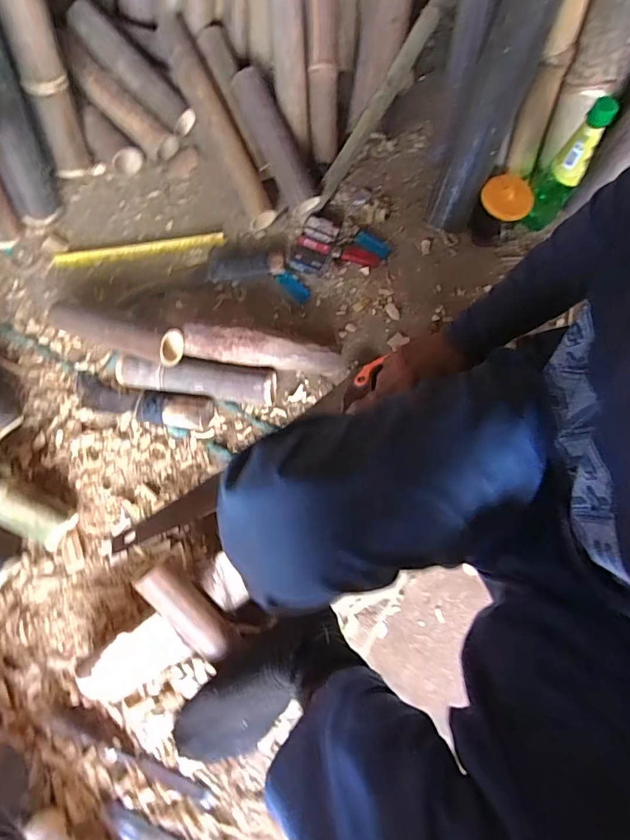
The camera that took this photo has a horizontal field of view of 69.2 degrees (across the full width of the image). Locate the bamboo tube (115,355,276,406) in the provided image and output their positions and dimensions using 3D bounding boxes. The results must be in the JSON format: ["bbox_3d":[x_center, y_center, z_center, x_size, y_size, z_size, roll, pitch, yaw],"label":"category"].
[{"bbox_3d":[-0.185,-0.065,0.723,0.243,0.058,0.057,9,76,3],"label":"bamboo tube"}]

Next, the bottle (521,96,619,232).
[{"bbox_3d":[0.385,-0.389,0.696,0.056,0.218,0.069,21,76,6],"label":"bottle"}]

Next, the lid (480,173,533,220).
[{"bbox_3d":[0.306,-0.352,0.721,0.081,0.015,0.070,39,92,23],"label":"lid"}]

